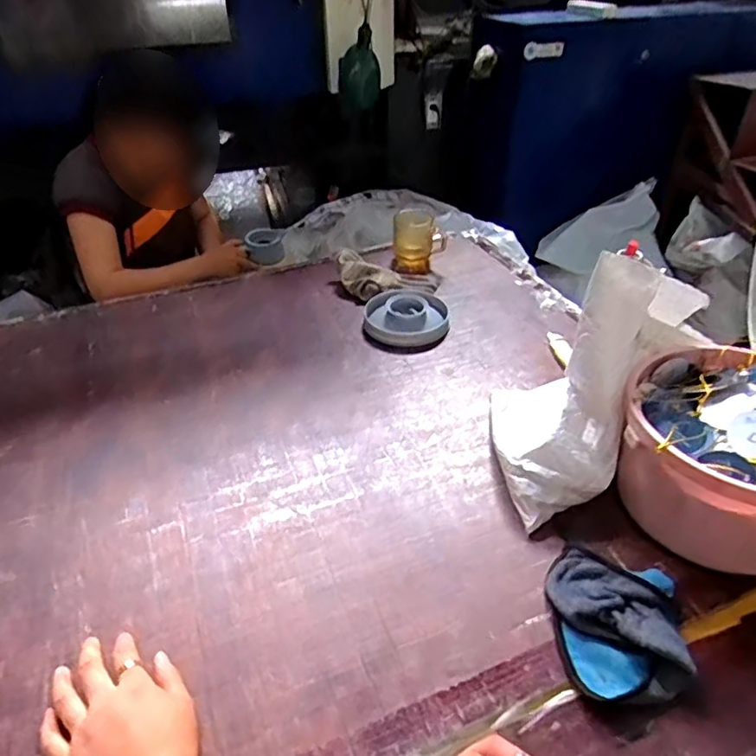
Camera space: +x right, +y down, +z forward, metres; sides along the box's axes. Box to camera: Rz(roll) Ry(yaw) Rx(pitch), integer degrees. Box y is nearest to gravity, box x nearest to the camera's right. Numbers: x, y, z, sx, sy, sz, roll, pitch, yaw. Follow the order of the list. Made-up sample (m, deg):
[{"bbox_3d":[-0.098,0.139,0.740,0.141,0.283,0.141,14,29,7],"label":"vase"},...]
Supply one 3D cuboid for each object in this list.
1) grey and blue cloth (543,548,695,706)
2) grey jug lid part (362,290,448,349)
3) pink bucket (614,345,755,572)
[{"bbox_3d":[0.216,0.211,0.518,0.111,0.029,0.138,0,38,1],"label":"grey and blue cloth"},{"bbox_3d":[0.046,-0.102,0.936,0.134,0.037,0.136,0,38,2],"label":"grey jug lid part"},{"bbox_3d":[0.359,0.083,0.597,0.203,0.149,0.211,-1,38,1],"label":"pink bucket"}]

